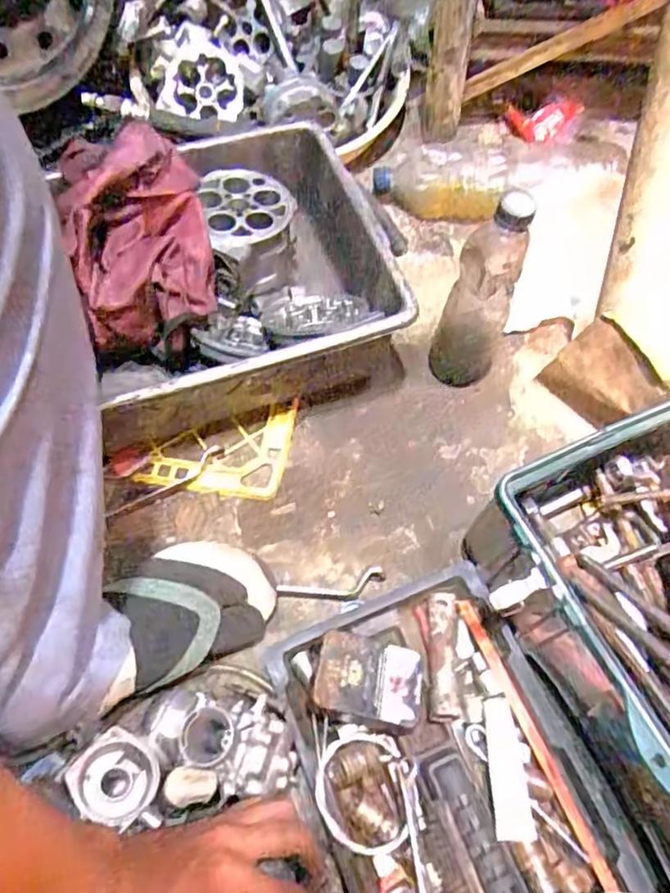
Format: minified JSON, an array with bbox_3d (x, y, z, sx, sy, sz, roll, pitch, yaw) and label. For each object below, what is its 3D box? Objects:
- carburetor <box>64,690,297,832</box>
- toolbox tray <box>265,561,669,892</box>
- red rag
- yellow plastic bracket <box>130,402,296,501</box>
[{"bbox_3d":[-0.115,0.233,0.499,0.164,0.055,0.099,-1,44,-18],"label":"carburetor"},{"bbox_3d":[0.119,0.316,0.506,0.224,0.075,0.421,-20,66,-13],"label":"toolbox tray"},{"bbox_3d":[-0.192,-0.207,0.629,0.131,0.132,0.159,-13,65,-10],"label":"red rag"},{"bbox_3d":[-0.122,-0.002,0.687,0.144,0.011,0.113,9,63,1],"label":"yellow plastic bracket"}]

